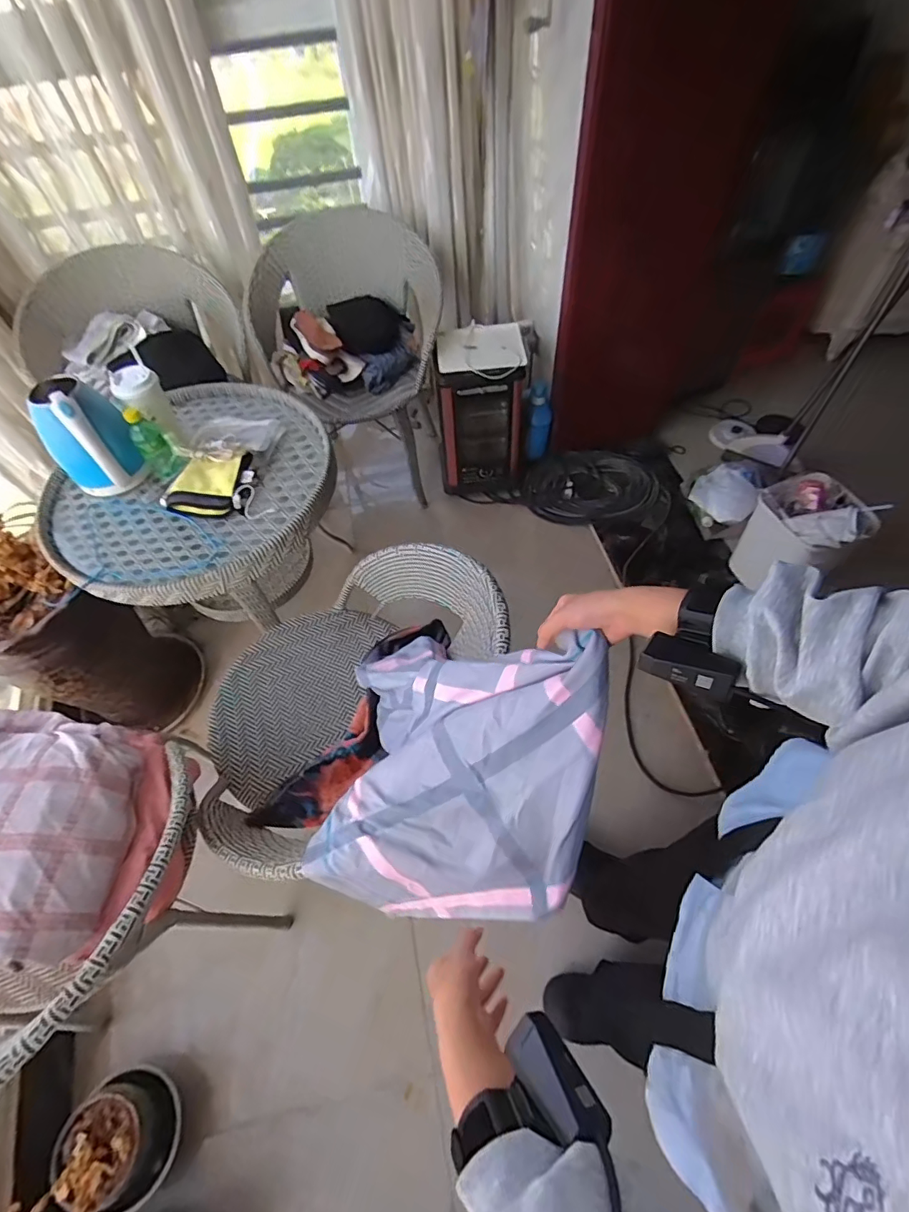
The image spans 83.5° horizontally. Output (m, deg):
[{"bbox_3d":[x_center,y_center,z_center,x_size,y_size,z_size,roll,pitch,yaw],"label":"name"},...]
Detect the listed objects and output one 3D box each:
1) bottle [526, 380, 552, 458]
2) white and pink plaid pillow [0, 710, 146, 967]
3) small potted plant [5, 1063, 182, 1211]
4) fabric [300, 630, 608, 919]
[{"bbox_3d":[0.268,-0.585,1.608,0.068,0.229,0.060,0,33,5],"label":"bottle"},{"bbox_3d":[-0.662,0.306,0.707,0.365,0.097,0.330,-5,57,1],"label":"white and pink plaid pillow"},{"bbox_3d":[-0.593,0.906,0.837,0.151,0.250,0.187,-25,59,-11],"label":"small potted plant"},{"bbox_3d":[-0.003,0.158,0.639,0.315,0.320,0.380,1,58,5],"label":"fabric"}]

